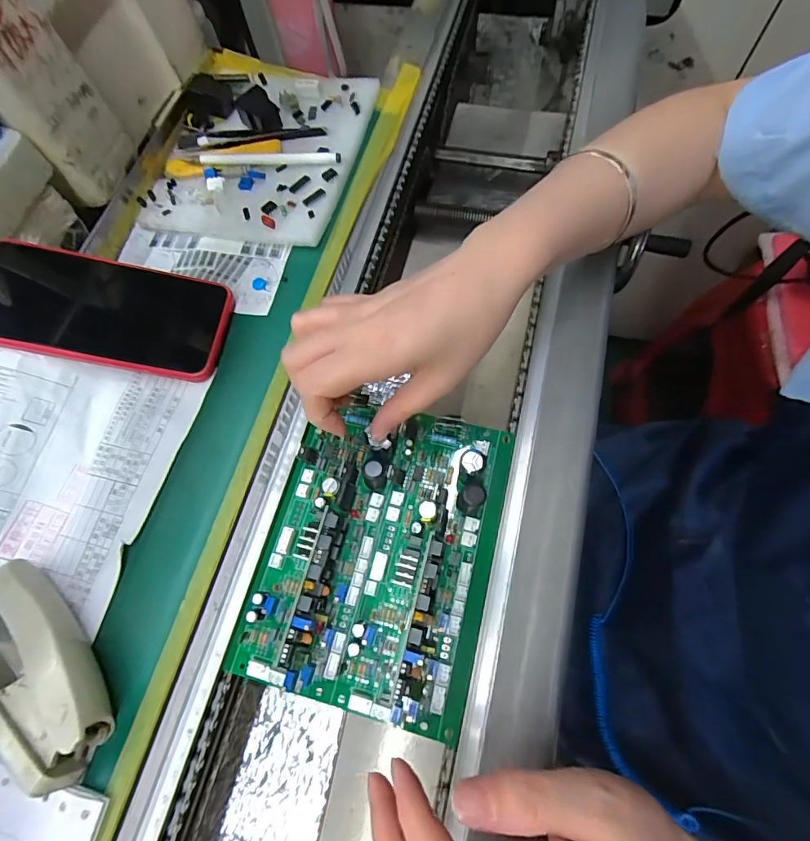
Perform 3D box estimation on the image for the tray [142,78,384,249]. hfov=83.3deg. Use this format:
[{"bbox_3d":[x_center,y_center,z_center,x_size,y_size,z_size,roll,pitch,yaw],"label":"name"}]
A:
[{"bbox_3d":[-0.119,-0.231,0.385,0.159,0.012,0.185,12,69,10],"label":"tray"}]

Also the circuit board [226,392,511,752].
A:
[{"bbox_3d":[-0.016,0.070,0.265,0.132,0.036,0.175,14,71,8],"label":"circuit board"}]

